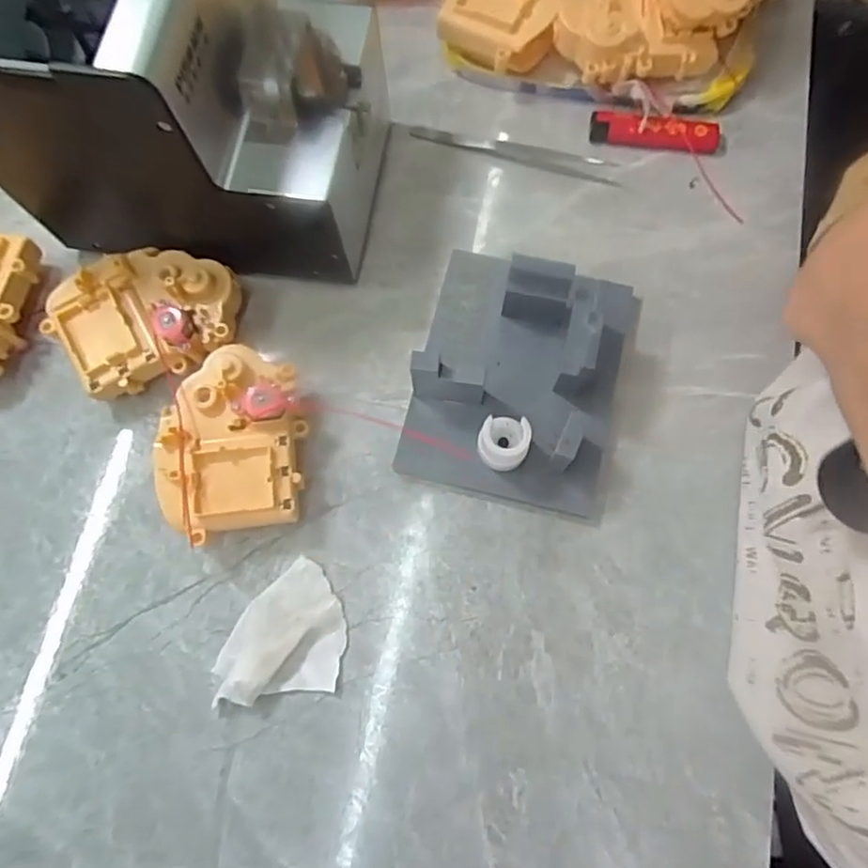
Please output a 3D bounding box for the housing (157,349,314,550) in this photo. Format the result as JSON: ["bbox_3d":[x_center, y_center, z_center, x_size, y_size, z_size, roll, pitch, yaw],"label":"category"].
[{"bbox_3d":[-0.105,0.004,0.318,0.075,0.037,0.098,-14,74,-2],"label":"housing"}]

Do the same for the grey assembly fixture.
[{"bbox_3d":[0.046,-0.038,0.323,0.118,0.040,0.144,13,75,6],"label":"grey assembly fixture"}]

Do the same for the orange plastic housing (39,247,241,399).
[{"bbox_3d":[-0.162,-0.066,0.338,0.099,0.039,0.075,-40,77,-9],"label":"orange plastic housing"}]

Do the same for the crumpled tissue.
[{"bbox_3d":[-0.079,0.100,0.302,0.063,0.015,0.063,-7,74,0],"label":"crumpled tissue"}]

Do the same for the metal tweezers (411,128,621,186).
[{"bbox_3d":[0.051,-0.181,0.377,0.133,0.007,0.014,14,75,6],"label":"metal tweezers"}]

